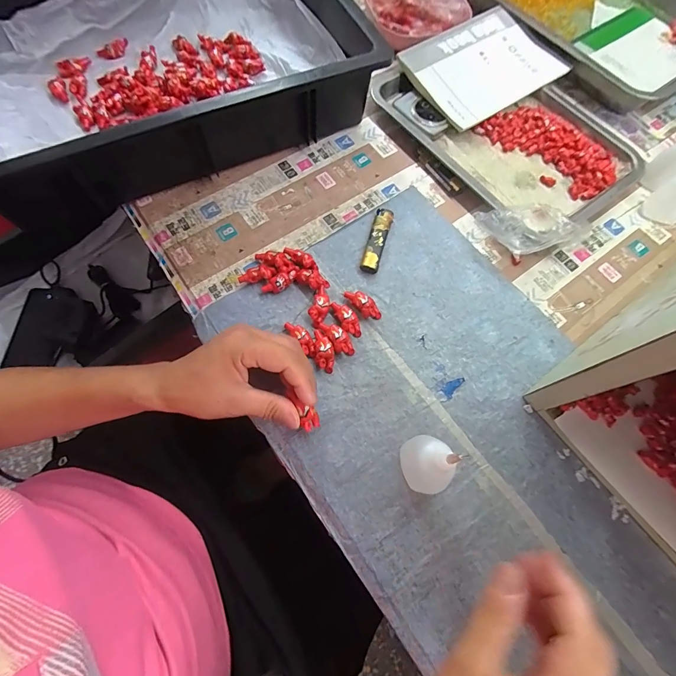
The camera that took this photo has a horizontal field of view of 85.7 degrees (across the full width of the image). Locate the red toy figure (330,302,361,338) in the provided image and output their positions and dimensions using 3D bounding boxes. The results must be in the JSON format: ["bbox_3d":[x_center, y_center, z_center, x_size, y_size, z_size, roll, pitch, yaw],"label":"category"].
[{"bbox_3d":[0.008,-0.019,0.369,0.017,0.013,0.041,-26,72,-11],"label":"red toy figure"}]

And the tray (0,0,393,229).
[{"bbox_3d":[-0.228,-0.337,0.444,0.457,0.098,0.350,-25,72,-11],"label":"tray"}]

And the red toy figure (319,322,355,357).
[{"bbox_3d":[0.000,0.000,0.361,0.018,0.016,0.041,-29,73,-12],"label":"red toy figure"}]

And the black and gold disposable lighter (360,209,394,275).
[{"bbox_3d":[0.044,-0.109,0.407,0.020,0.013,0.079,16,69,4],"label":"black and gold disposable lighter"}]

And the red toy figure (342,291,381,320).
[{"bbox_3d":[0.025,-0.035,0.376,0.018,0.015,0.043,-37,75,-14],"label":"red toy figure"}]

